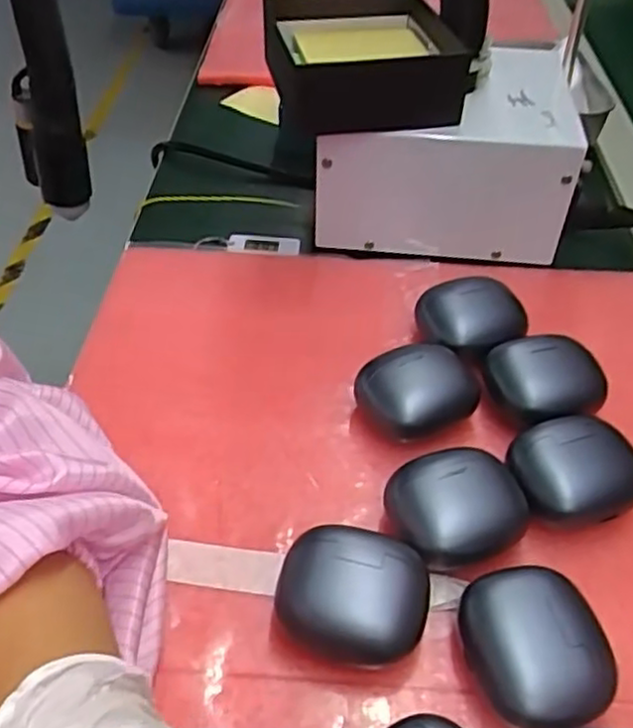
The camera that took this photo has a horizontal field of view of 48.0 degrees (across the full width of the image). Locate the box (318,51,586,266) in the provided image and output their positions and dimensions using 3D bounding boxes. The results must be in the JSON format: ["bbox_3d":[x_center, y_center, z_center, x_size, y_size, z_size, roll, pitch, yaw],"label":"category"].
[{"bbox_3d":[0.077,-0.138,0.461,0.153,0.093,0.120,2,45,0],"label":"box"}]

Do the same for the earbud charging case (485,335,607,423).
[{"bbox_3d":[0.116,0.010,0.355,0.055,0.030,0.045,-8,46,-10],"label":"earbud charging case"}]

